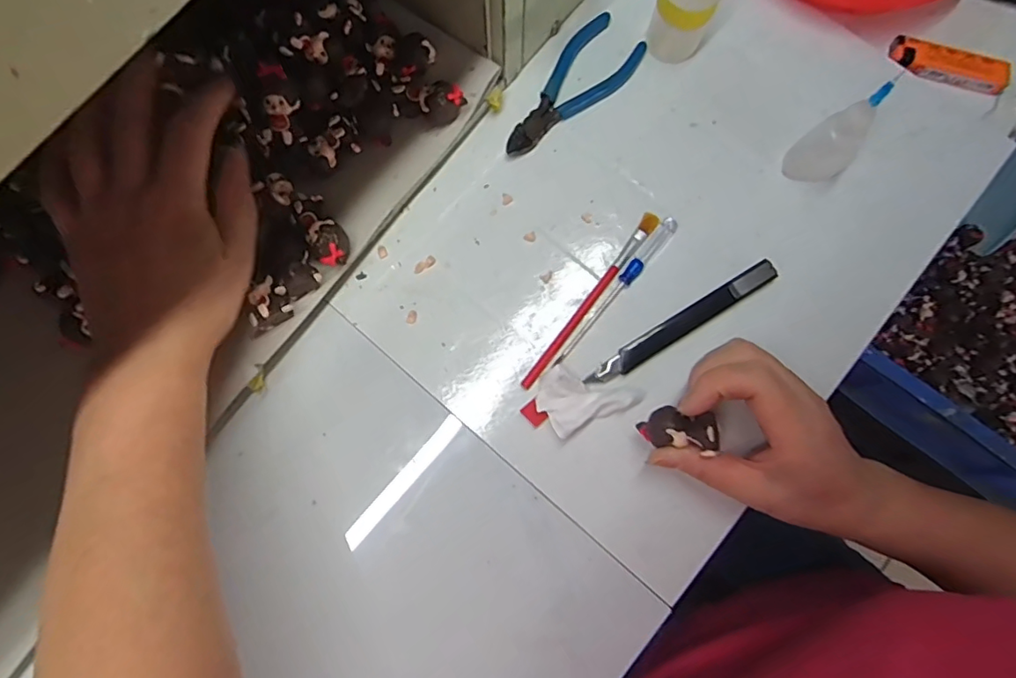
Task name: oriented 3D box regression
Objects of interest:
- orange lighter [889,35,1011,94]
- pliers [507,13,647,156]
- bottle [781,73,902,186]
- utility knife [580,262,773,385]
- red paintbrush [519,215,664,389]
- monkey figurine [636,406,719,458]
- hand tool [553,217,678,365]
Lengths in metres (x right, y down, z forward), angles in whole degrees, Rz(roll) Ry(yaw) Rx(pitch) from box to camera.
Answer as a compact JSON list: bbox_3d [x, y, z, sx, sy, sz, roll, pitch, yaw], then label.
[{"bbox_3d":[0.319,-0.197,0.397,0.081,0.013,0.024,27,79,4],"label":"orange lighter"},{"bbox_3d":[0.044,-0.176,0.390,0.050,0.008,0.127,38,80,7],"label":"pliers"},{"bbox_3d":[0.209,-0.128,0.343,0.033,0.088,0.023,-17,79,-5],"label":"bottle"},{"bbox_3d":[0.111,-0.010,0.352,0.139,0.011,0.014,-32,80,-7],"label":"utility knife"},{"bbox_3d":[0.054,-0.026,0.359,0.011,0.006,0.141,37,80,6],"label":"red paintbrush"},{"bbox_3d":[0.095,0.050,0.312,0.047,0.014,0.022,5,76,34],"label":"monkey figurine"},{"bbox_3d":[0.070,-0.032,0.358,0.009,0.008,0.121,40,80,7],"label":"hand tool"}]

